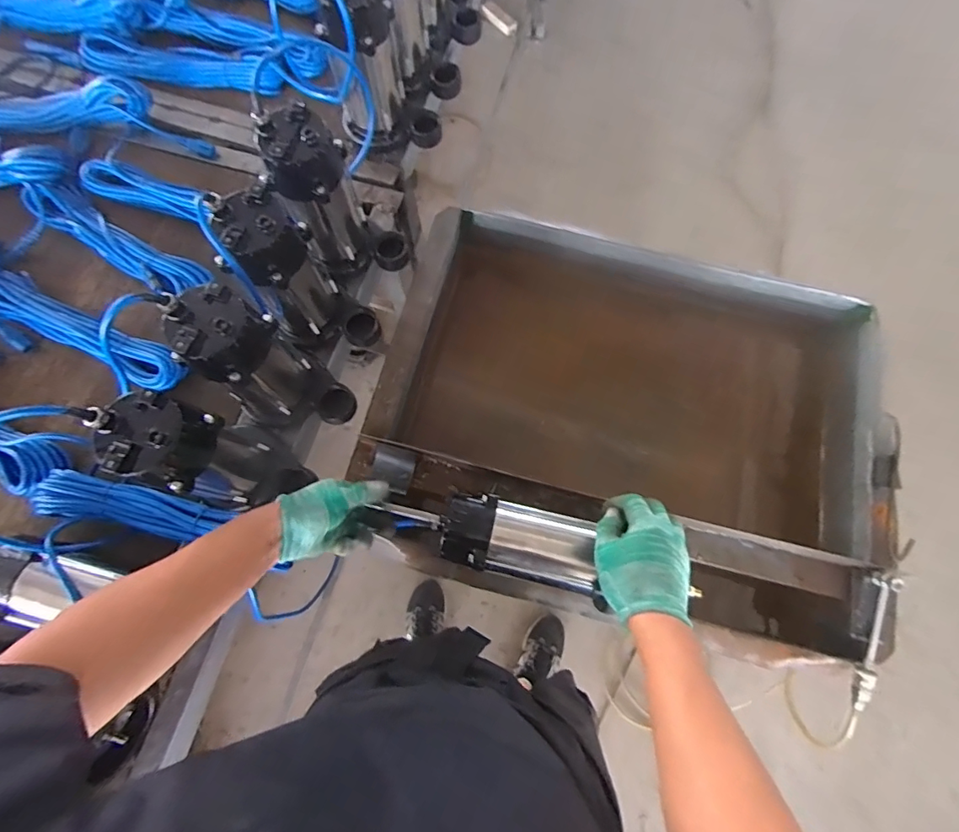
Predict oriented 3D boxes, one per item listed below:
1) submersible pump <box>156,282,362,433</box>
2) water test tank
[{"bbox_3d":[-0.261,-0.050,0.605,0.134,0.237,0.112,38,77,10],"label":"submersible pump"},{"bbox_3d":[0.228,0.015,0.791,0.744,0.195,0.577,14,74,3],"label":"water test tank"}]

